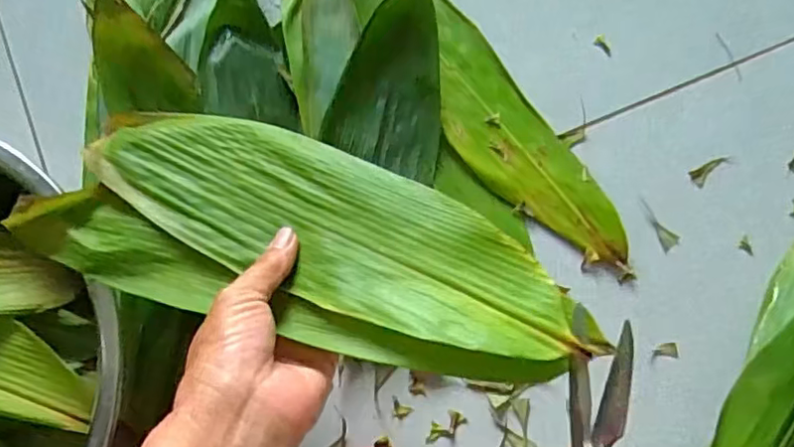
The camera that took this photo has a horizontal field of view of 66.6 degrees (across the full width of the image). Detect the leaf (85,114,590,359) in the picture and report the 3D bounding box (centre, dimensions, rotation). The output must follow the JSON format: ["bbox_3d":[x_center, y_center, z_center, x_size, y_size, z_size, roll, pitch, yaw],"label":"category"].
[{"bbox_3d":[-0.050,-0.003,0.354,0.310,0.017,0.084,21,74,21],"label":"leaf"}]

